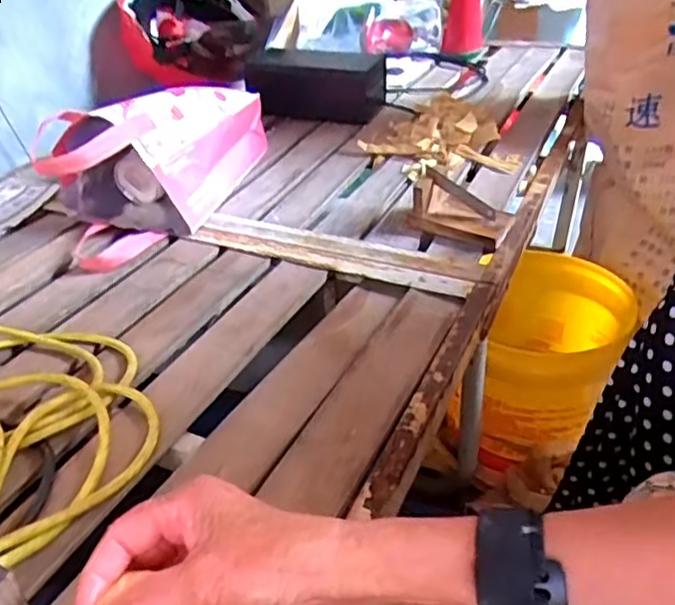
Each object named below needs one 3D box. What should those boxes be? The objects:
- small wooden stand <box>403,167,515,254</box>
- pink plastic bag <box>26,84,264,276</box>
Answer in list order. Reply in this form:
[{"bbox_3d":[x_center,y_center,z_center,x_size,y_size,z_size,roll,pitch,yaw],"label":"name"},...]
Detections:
[{"bbox_3d":[0.136,-0.105,0.727,0.118,0.060,0.049,10,37,16],"label":"small wooden stand"},{"bbox_3d":[-0.242,-0.191,0.828,0.178,0.145,0.348,11,37,17],"label":"pink plastic bag"}]

